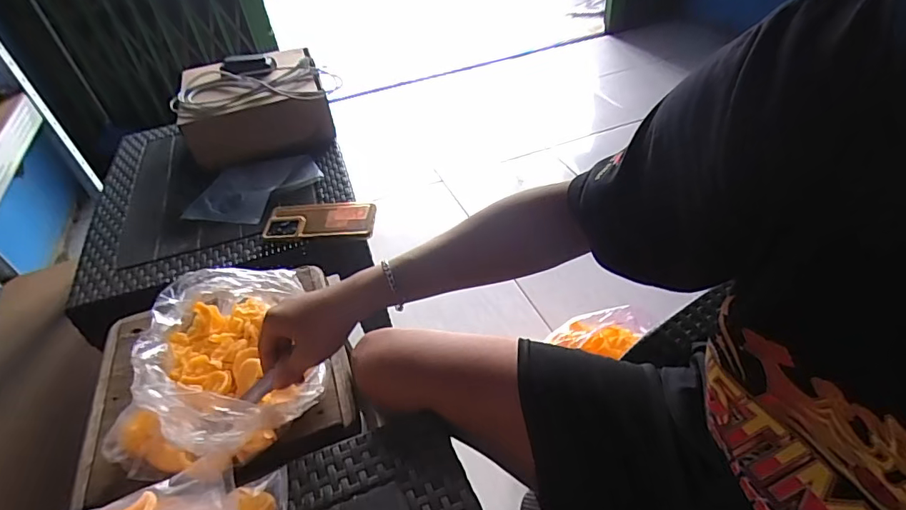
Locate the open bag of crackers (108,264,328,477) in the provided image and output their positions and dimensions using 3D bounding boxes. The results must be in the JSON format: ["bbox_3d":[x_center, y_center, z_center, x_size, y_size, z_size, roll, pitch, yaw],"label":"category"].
[{"bbox_3d":[-0.244,0.100,0.529,0.195,0.103,0.239,-3,42,4],"label":"open bag of crackers"}]

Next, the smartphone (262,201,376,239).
[{"bbox_3d":[-0.213,-0.058,0.778,0.169,0.013,0.083,-3,42,4],"label":"smartphone"}]

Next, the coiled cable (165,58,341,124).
[{"bbox_3d":[-0.377,-0.315,0.917,0.290,0.032,0.144,-11,42,-5],"label":"coiled cable"}]

